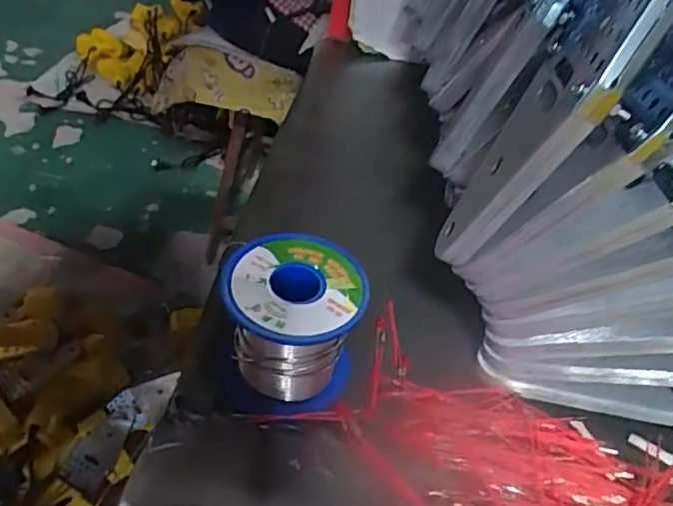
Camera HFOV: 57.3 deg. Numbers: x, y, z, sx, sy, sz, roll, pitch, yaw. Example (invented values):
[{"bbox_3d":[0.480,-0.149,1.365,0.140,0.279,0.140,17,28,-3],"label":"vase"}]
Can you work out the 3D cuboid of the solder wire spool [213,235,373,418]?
[{"bbox_3d":[-0.024,0.035,0.297,0.067,0.061,0.063,1,43,-8],"label":"solder wire spool"}]

